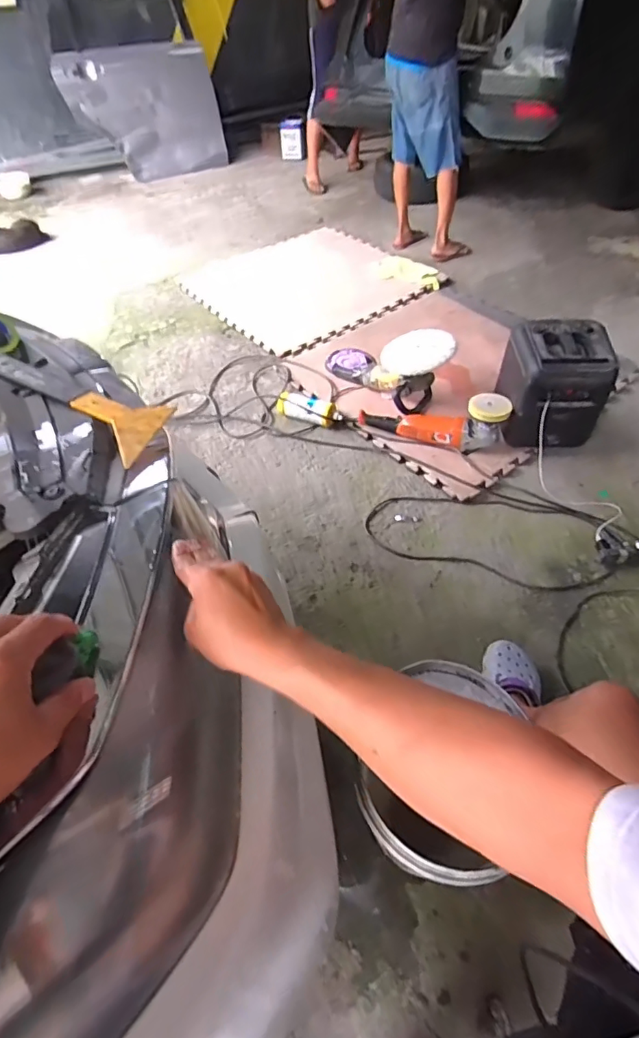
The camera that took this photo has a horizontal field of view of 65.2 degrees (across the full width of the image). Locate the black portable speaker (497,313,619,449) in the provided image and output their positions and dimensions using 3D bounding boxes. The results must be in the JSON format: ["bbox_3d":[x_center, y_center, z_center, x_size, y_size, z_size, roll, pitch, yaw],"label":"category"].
[{"bbox_3d":[0.698,-0.399,1.502,0.253,0.289,0.257,-5,48,-1],"label":"black portable speaker"}]

